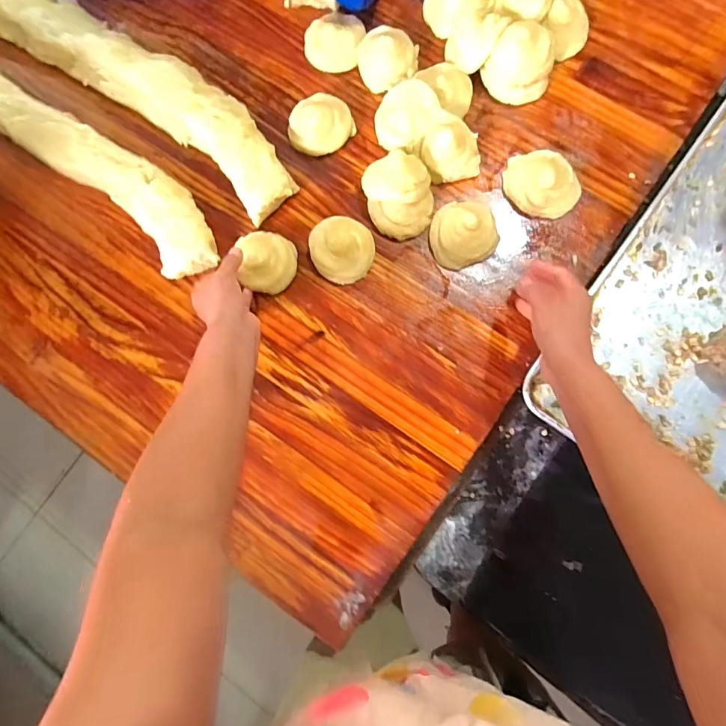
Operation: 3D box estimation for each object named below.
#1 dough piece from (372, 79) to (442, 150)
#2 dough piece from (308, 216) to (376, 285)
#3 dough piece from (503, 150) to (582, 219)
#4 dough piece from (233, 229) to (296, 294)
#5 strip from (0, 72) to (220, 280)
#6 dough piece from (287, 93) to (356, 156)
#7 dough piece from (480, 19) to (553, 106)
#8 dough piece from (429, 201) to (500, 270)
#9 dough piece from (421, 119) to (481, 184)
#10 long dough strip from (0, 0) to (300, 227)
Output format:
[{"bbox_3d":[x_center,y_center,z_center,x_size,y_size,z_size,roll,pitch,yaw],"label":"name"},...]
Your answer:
[{"bbox_3d":[0.055,-0.317,0.550,0.077,0.034,0.074,3,83,5],"label":"dough piece"},{"bbox_3d":[-0.029,-0.146,0.545,0.086,0.029,0.074,41,88,8],"label":"dough piece"},{"bbox_3d":[0.224,-0.227,0.533,0.093,0.033,0.078,25,86,7],"label":"dough piece"},{"bbox_3d":[-0.121,-0.131,0.545,0.068,0.033,0.078,-10,82,3],"label":"dough piece"},{"bbox_3d":[-0.419,-0.303,0.584,0.572,0.047,0.101,37,87,8],"label":"strip"},{"bbox_3d":[-0.057,-0.314,0.561,0.078,0.032,0.071,-1,83,5],"label":"dough piece"},{"bbox_3d":[0.199,-0.375,0.535,0.076,0.058,0.073,-1,83,5],"label":"dough piece"},{"bbox_3d":[0.123,-0.165,0.530,0.079,0.037,0.080,-1,83,5],"label":"dough piece"},{"bbox_3d":[0.111,-0.267,0.541,0.069,0.039,0.063,-1,83,5],"label":"dough piece"},{"bbox_3d":[-0.347,-0.404,0.590,0.637,0.051,0.117,36,87,8],"label":"long dough strip"}]

